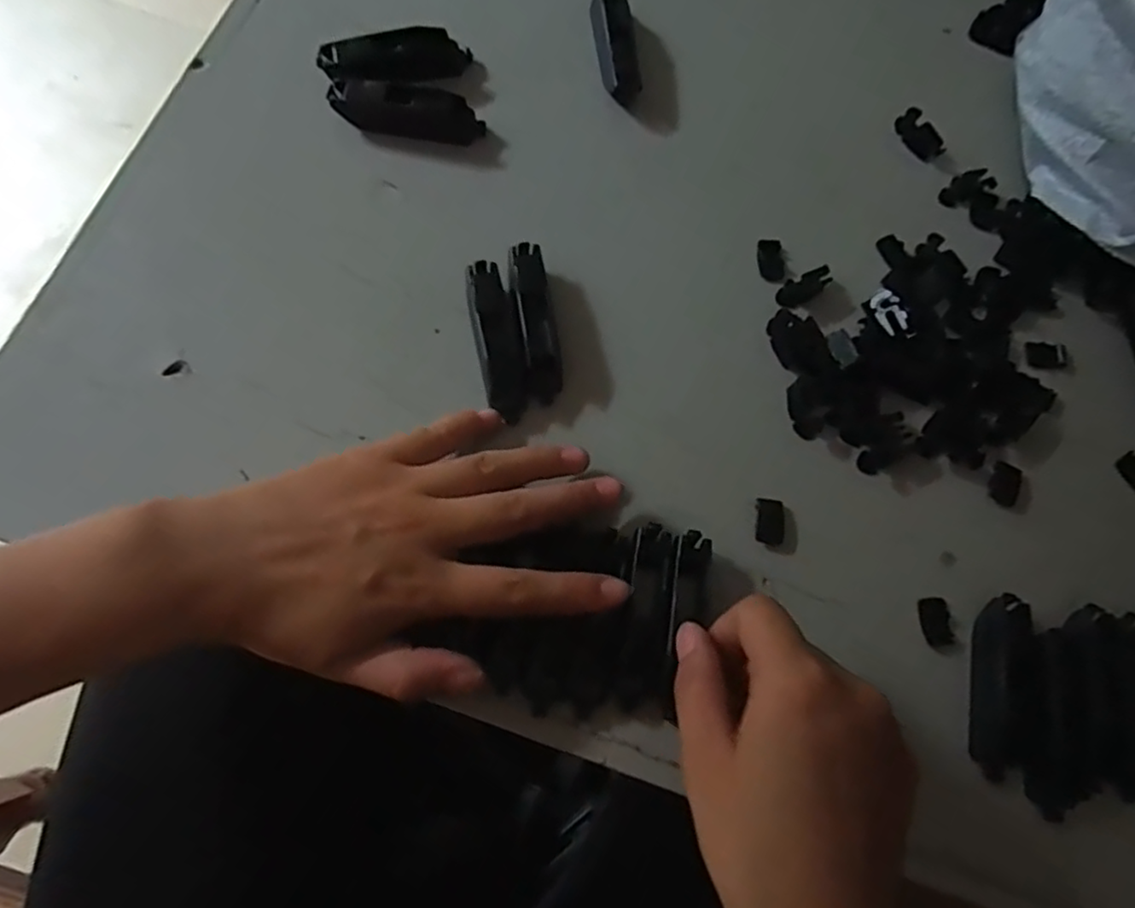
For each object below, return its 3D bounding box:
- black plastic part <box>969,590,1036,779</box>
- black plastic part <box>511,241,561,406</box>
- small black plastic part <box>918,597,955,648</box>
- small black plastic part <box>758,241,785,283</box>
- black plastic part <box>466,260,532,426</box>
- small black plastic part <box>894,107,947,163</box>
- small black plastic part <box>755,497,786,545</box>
[{"bbox_3d":[0.189,0.100,0.288,0.021,0.015,0.074,13,74,-2],"label":"black plastic part"},{"bbox_3d":[-0.015,-0.060,0.310,0.014,0.024,0.072,-7,75,-7],"label":"black plastic part"},{"bbox_3d":[0.165,0.075,0.296,0.014,0.004,0.022,-6,75,-7],"label":"small black plastic part"},{"bbox_3d":[0.104,-0.099,0.337,0.013,0.004,0.024,-1,75,-6],"label":"small black plastic part"},{"bbox_3d":[-0.032,-0.052,0.301,0.018,0.011,0.075,-12,85,-5],"label":"black plastic part"},{"bbox_3d":[0.194,-0.175,0.365,0.013,0.009,0.030,-37,88,-12],"label":"small black plastic part"},{"bbox_3d":[0.092,0.031,0.301,0.013,0.005,0.020,8,74,-3],"label":"small black plastic part"}]

